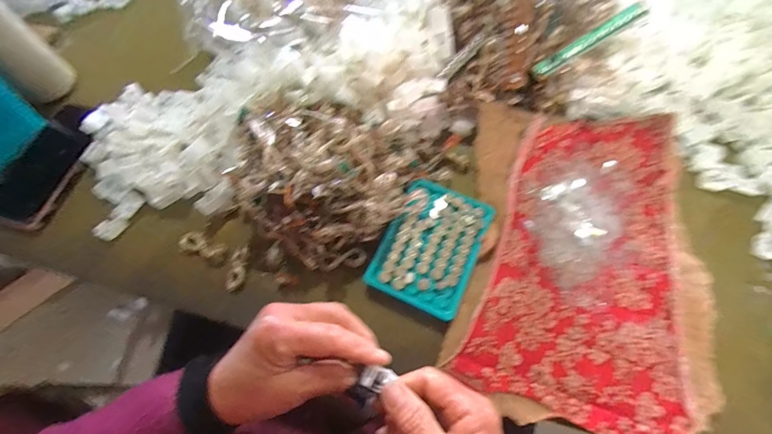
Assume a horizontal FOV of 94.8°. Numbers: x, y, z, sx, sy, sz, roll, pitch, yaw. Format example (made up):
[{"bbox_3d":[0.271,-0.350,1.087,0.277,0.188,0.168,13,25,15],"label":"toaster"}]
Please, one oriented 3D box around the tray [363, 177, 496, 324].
[{"bbox_3d":[0.048,0.029,0.372,0.095,0.017,0.132,24,69,11],"label":"tray"}]

